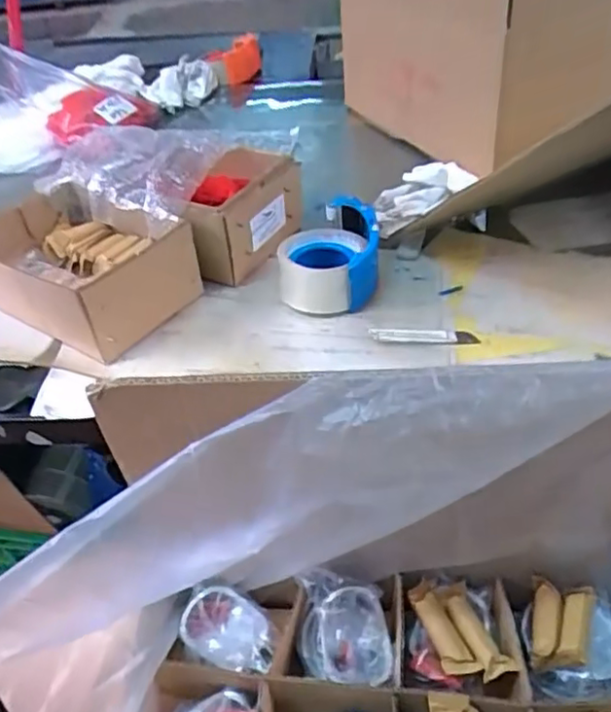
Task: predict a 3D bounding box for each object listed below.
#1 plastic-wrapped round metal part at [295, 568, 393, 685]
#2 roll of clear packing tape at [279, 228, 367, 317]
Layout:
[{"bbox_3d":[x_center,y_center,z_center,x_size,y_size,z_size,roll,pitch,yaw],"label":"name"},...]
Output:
[{"bbox_3d":[0.030,0.223,0.505,0.078,0.043,0.067,2,43,9],"label":"plastic-wrapped round metal part"},{"bbox_3d":[0.015,-0.093,0.668,0.086,0.050,0.097,6,44,13],"label":"roll of clear packing tape"}]

